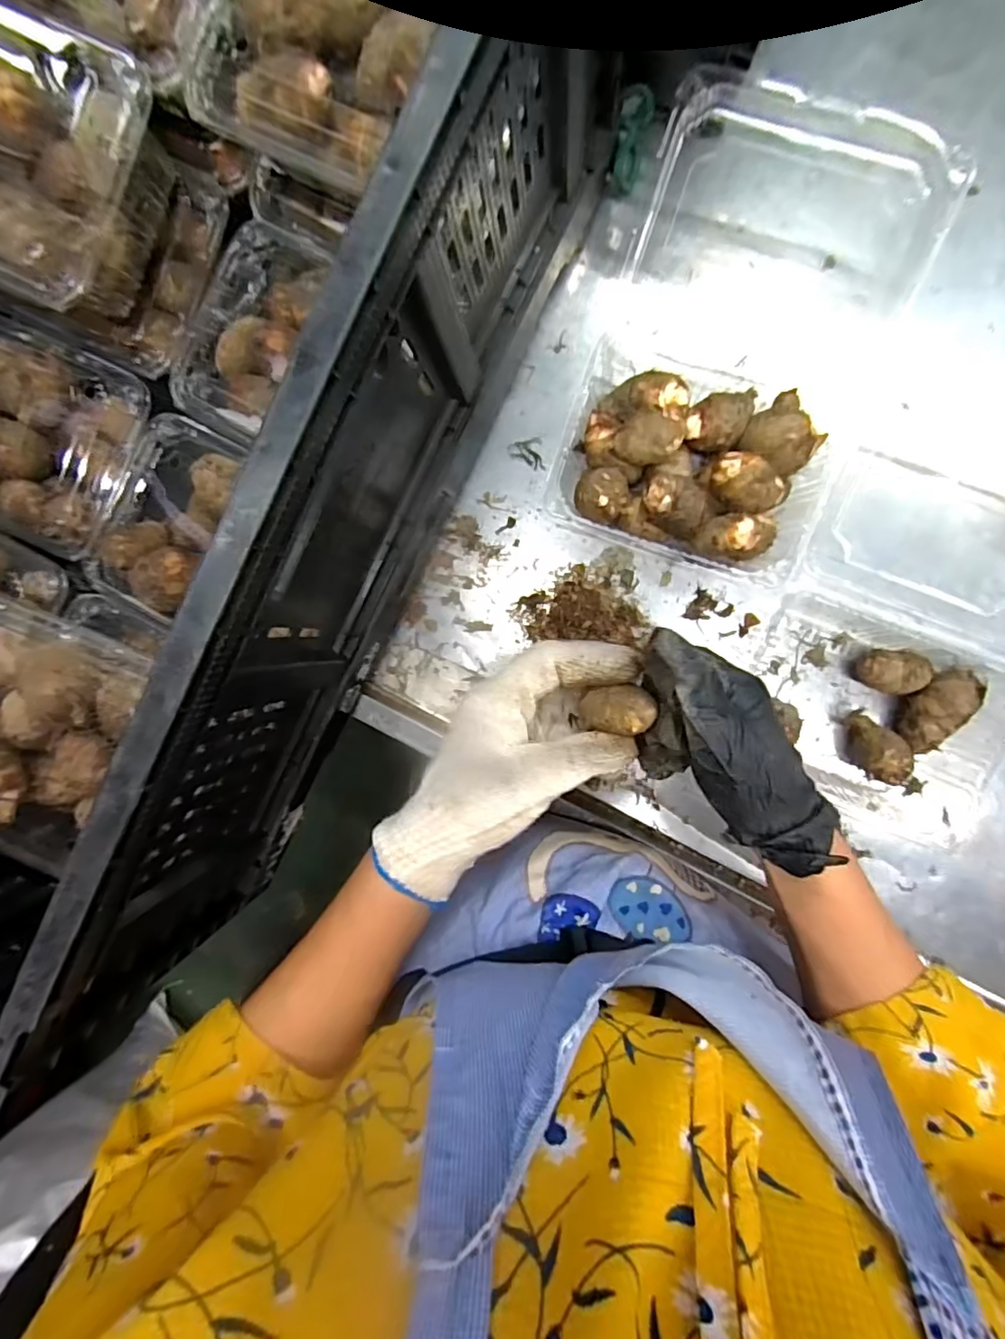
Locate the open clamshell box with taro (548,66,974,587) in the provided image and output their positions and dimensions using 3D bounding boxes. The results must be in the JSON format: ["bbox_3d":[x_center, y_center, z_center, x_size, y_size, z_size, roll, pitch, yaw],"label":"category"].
[{"bbox_3d":[0.159,-0.217,0.379,0.187,0.068,0.290,21,99,5],"label":"open clamshell box with taro"}]

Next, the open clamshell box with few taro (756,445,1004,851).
[{"bbox_3d":[0.286,-0.015,0.393,0.187,0.054,0.264,12,98,6],"label":"open clamshell box with few taro"}]

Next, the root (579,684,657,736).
[{"bbox_3d":[0.056,0.020,0.286,0.033,0.023,0.022,1,95,6],"label":"root"}]

